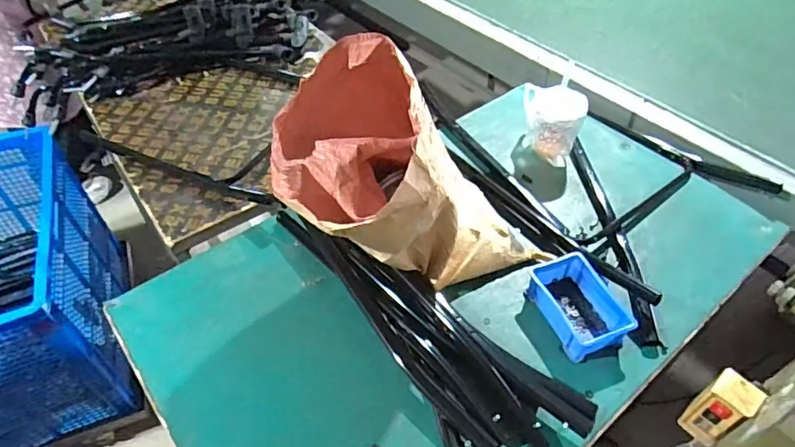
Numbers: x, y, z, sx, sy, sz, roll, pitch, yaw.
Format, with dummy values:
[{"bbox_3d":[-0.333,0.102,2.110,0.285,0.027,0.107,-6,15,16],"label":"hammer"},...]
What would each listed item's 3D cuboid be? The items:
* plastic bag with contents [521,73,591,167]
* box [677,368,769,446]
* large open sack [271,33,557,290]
[{"bbox_3d":[0.293,-0.192,0.992,0.118,0.135,0.068,27,53,23],"label":"plastic bag with contents"},{"bbox_3d":[0.410,0.238,0.655,0.049,0.112,0.051,-32,55,-26],"label":"box"},{"bbox_3d":[0.007,-0.061,0.752,0.344,0.316,0.269,-26,53,-24],"label":"large open sack"}]

